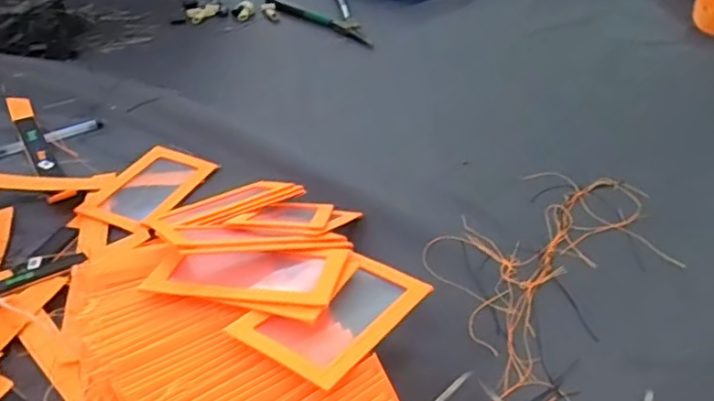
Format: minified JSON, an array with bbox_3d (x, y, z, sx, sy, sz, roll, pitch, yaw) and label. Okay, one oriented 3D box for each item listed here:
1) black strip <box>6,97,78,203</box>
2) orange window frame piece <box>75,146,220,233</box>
[{"bbox_3d":[-0.290,-0.049,0.559,0.020,0.012,0.199,-19,41,-28],"label":"black strip"},{"bbox_3d":[-0.175,-0.011,0.516,0.064,0.007,0.102,19,42,19],"label":"orange window frame piece"}]

